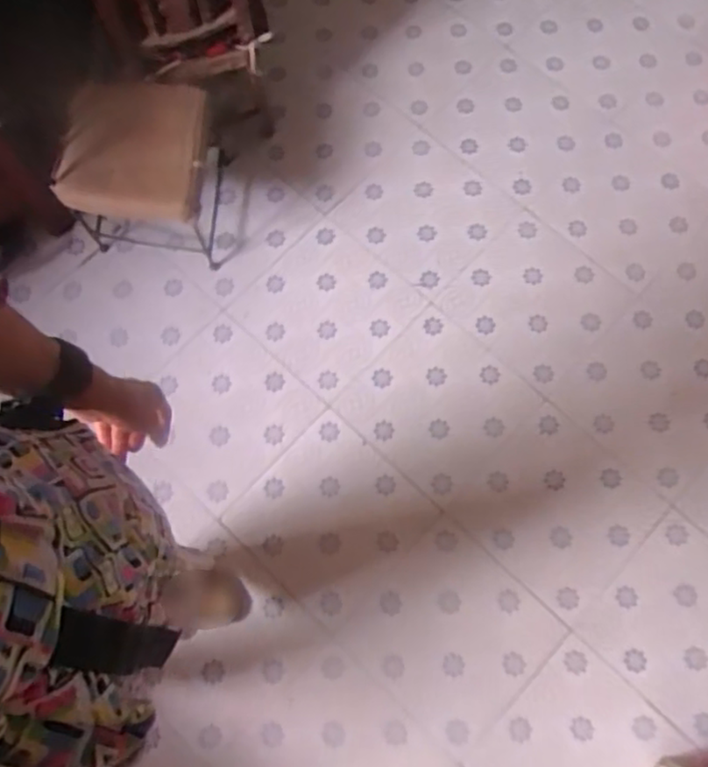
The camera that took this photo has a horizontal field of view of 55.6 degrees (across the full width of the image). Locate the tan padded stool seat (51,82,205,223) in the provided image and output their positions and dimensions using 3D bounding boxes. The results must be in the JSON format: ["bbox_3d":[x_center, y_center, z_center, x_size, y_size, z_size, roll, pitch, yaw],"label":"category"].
[{"bbox_3d":[-0.382,-0.410,1.160,0.245,0.049,0.259,4,74,2],"label":"tan padded stool seat"}]

